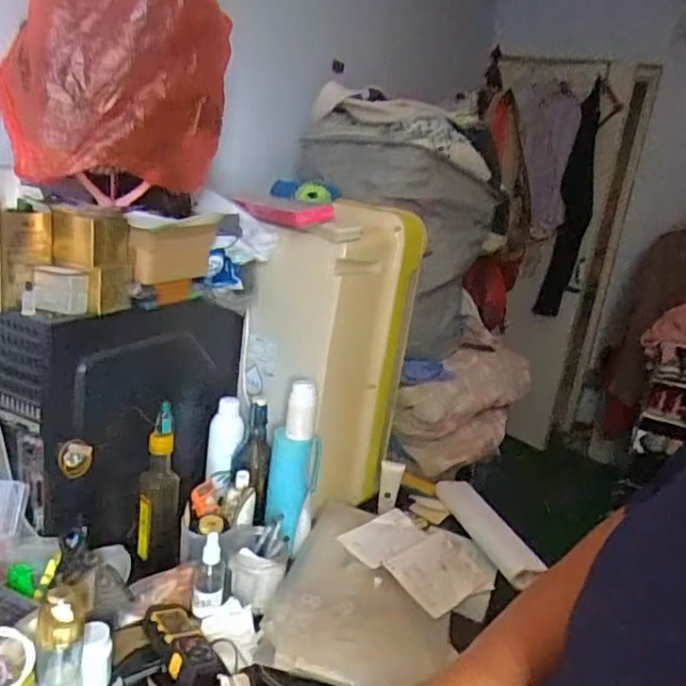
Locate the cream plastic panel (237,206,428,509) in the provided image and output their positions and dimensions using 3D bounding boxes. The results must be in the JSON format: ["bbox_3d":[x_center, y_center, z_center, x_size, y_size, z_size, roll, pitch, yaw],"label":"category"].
[{"bbox_3d":[-0.039,0.020,1.039,0.203,0.496,0.227,19,19,35],"label":"cream plastic panel"}]

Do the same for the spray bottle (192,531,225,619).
[{"bbox_3d":[-0.179,0.307,0.793,0.040,0.106,0.037,5,16,-10],"label":"spray bottle"}]

